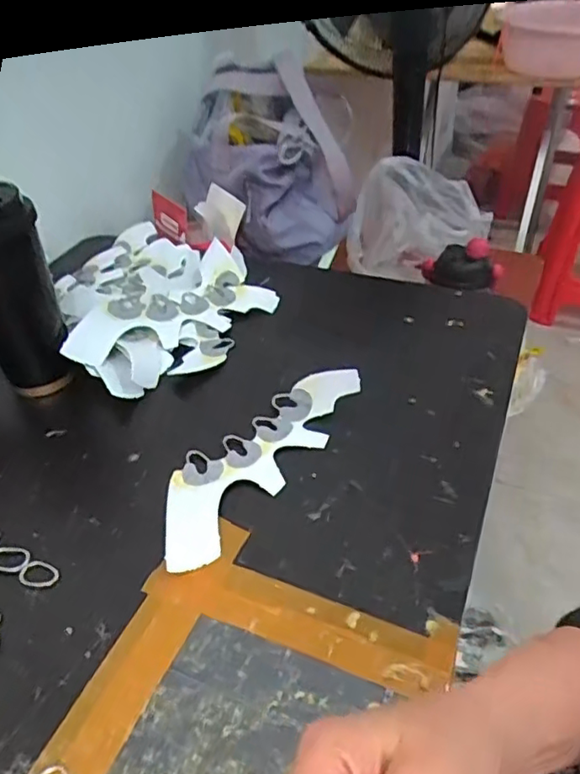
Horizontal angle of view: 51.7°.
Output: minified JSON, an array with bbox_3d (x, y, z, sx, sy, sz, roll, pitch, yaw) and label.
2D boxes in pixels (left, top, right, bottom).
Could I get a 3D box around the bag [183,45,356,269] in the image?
[{"bbox_3d":[-0.042,-0.361,0.975,0.253,0.243,0.255,-8,41,-4],"label":"bag"}]

